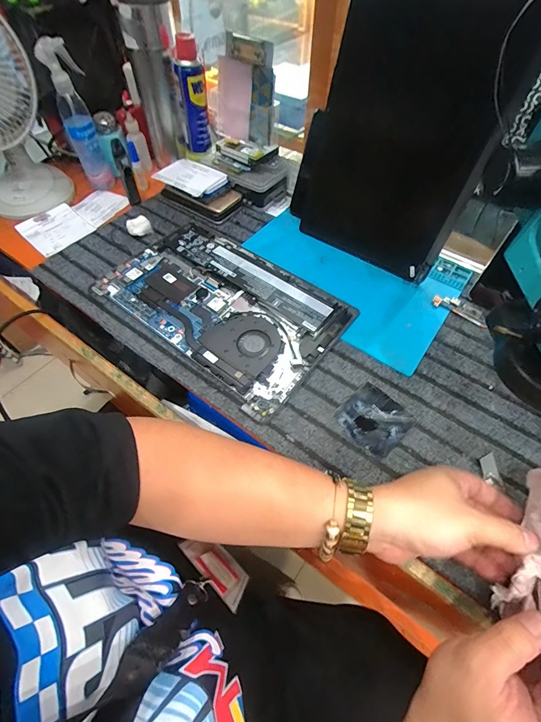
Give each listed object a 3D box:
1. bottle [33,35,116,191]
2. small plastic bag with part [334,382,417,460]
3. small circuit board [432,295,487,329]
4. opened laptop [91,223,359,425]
[{"bbox_3d":[-0.336,-0.419,0.594,0.054,0.226,0.083,-21,60,-15],"label":"bottle"},{"bbox_3d":[0.128,0.071,0.411,0.076,0.004,0.077,-38,66,-23],"label":"small plastic bag with part"},{"bbox_3d":[0.289,-0.079,0.505,0.083,0.004,0.029,30,61,16],"label":"small circuit board"},{"bbox_3d":[-0.071,-0.096,0.506,0.353,0.014,0.218,36,63,19],"label":"opened laptop"}]

